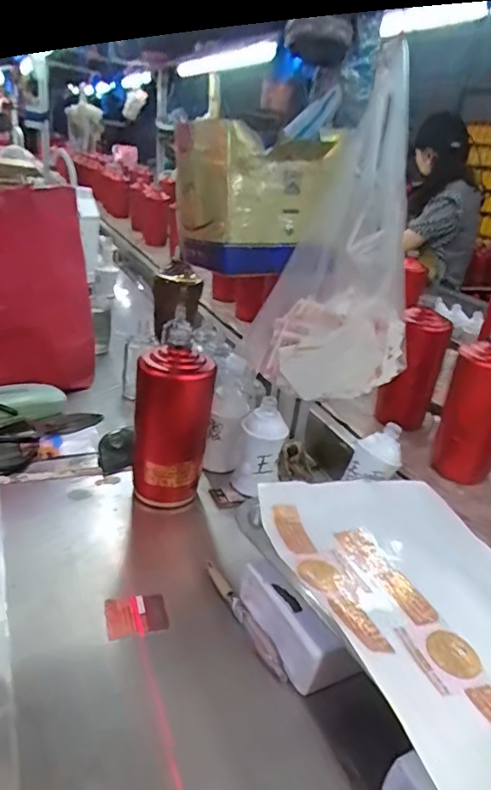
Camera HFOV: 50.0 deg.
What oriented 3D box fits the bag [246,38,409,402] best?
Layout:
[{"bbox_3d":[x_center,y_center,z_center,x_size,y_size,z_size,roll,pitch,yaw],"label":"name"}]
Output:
[{"bbox_3d":[0.105,-0.149,0.556,0.122,0.307,0.132,23,30,32],"label":"bag"}]

